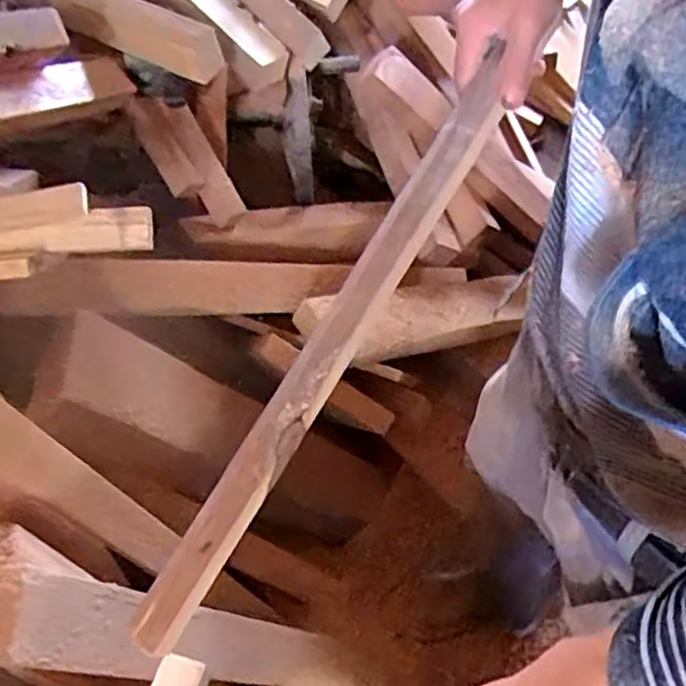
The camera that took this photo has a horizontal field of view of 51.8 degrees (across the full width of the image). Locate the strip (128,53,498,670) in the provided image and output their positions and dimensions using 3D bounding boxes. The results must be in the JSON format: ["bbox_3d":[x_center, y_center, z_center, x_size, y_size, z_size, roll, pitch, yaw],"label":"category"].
[{"bbox_3d":[-0.004,-0.006,0.547,0.032,0.024,0.514,28,78,19],"label":"strip"}]

